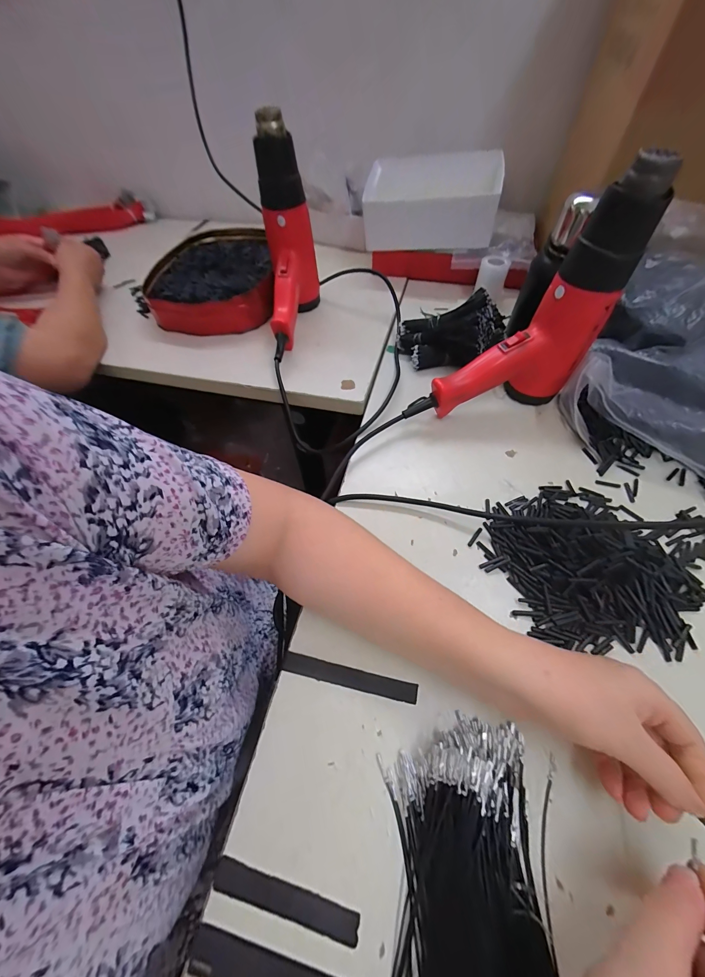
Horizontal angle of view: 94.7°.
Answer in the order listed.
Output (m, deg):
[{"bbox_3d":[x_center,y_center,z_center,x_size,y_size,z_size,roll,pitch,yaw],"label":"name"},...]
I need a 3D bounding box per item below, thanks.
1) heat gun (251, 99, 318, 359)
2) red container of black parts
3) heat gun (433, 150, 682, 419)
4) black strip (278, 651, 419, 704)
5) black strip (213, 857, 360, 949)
[{"bbox_3d":[-0.096,-0.345,0.477,0.066,0.239,0.214,-4,57,0],"label":"heat gun"},{"bbox_3d":[-0.272,-0.414,0.638,0.225,0.059,0.315,-12,58,-5],"label":"red container of black parts"},{"bbox_3d":[0.194,-0.174,0.357,0.177,0.232,0.069,-25,60,-13],"label":"heat gun"},{"bbox_3d":[-0.003,0.162,0.279,0.114,0.004,0.015,9,58,8],"label":"black strip"},{"bbox_3d":[-0.044,0.267,0.210,0.096,0.004,0.015,11,58,9],"label":"black strip"}]

